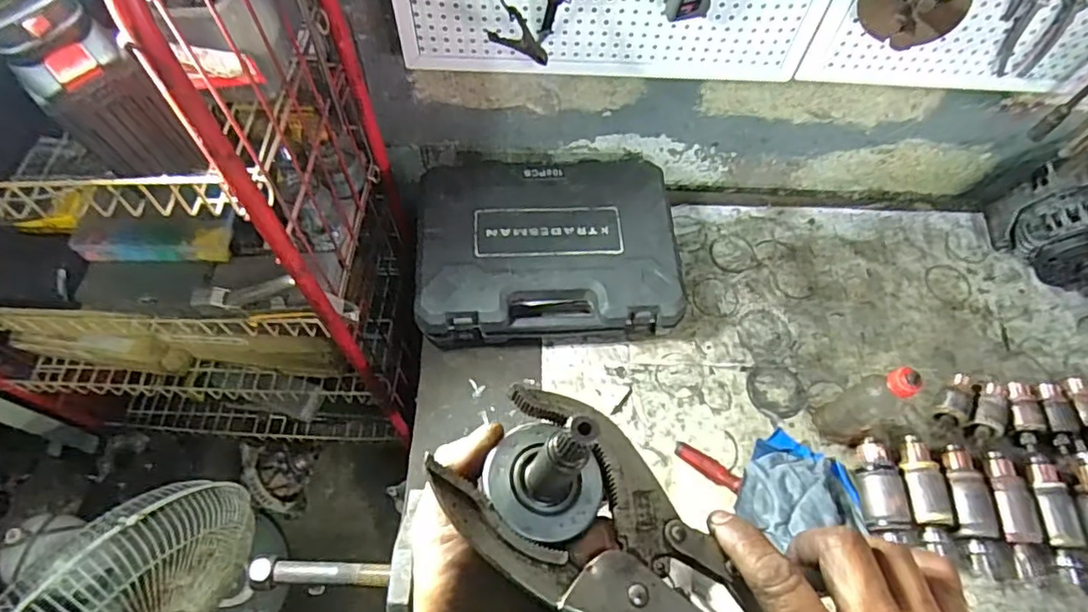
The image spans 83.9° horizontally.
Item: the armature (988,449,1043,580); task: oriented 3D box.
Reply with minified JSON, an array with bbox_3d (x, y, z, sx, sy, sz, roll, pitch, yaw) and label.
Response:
[{"bbox_3d":[0.595,0.264,0.777,0.051,0.035,0.153,3,63,-1],"label":"armature"}]

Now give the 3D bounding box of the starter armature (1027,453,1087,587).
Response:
[{"bbox_3d":[0.649,0.269,0.775,0.042,0.046,0.150,4,63,0],"label":"starter armature"}]

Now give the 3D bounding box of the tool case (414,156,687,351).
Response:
[{"bbox_3d":[0.003,-0.096,0.911,0.366,0.085,0.303,-1,63,-3],"label":"tool case"}]

